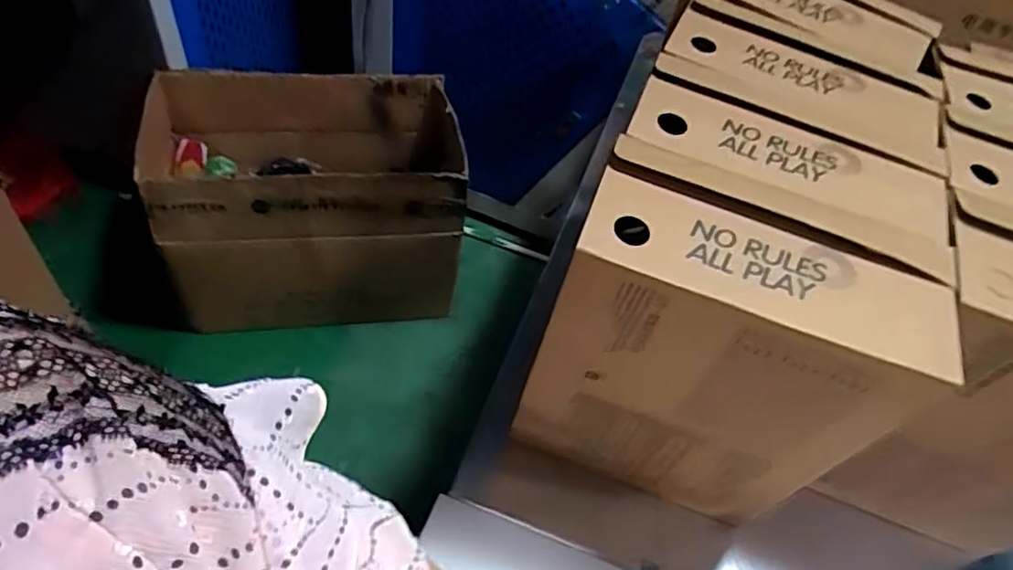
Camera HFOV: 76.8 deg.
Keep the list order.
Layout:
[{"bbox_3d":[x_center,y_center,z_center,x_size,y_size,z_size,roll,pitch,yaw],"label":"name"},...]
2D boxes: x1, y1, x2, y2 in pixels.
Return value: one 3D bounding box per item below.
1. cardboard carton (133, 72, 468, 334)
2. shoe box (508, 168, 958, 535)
[{"bbox_3d":[-0.422,-0.170,1.455,0.621,0.470,0.331,-3,51,-8],"label":"cardboard carton"},{"bbox_3d":[0.152,0.079,0.524,0.252,0.300,0.080,16,51,8],"label":"shoe box"}]

